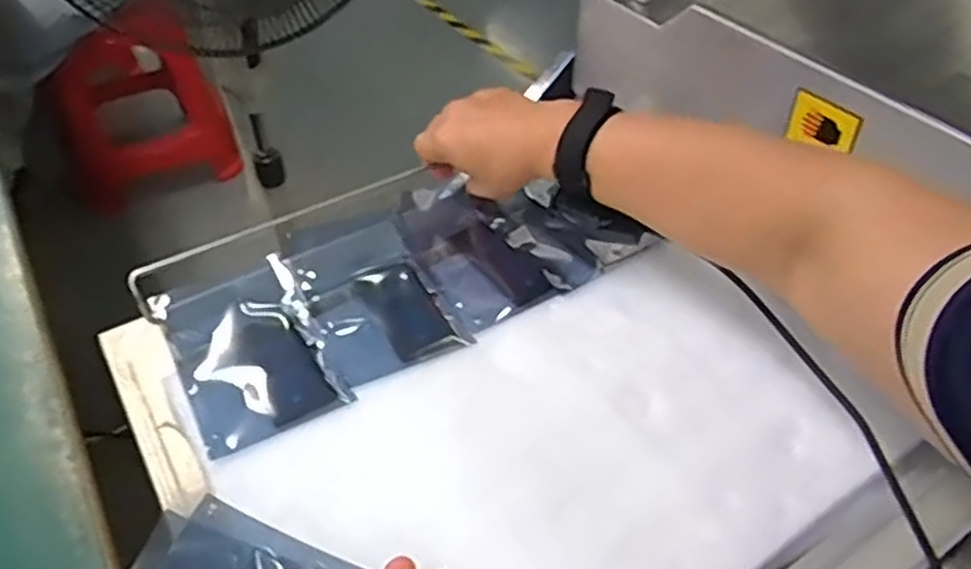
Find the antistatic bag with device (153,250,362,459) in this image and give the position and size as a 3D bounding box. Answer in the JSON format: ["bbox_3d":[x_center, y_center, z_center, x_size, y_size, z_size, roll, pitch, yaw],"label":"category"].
[{"bbox_3d":[-0.161,0.045,0.509,0.091,0.021,0.143,-22,48,-22],"label":"antistatic bag with device"}]

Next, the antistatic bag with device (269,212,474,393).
[{"bbox_3d":[-0.088,0.010,0.549,0.102,0.020,0.140,-21,47,-21],"label":"antistatic bag with device"}]

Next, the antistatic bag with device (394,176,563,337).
[{"bbox_3d":[-0.020,-0.030,0.594,0.081,0.017,0.159,-25,49,-24],"label":"antistatic bag with device"}]

